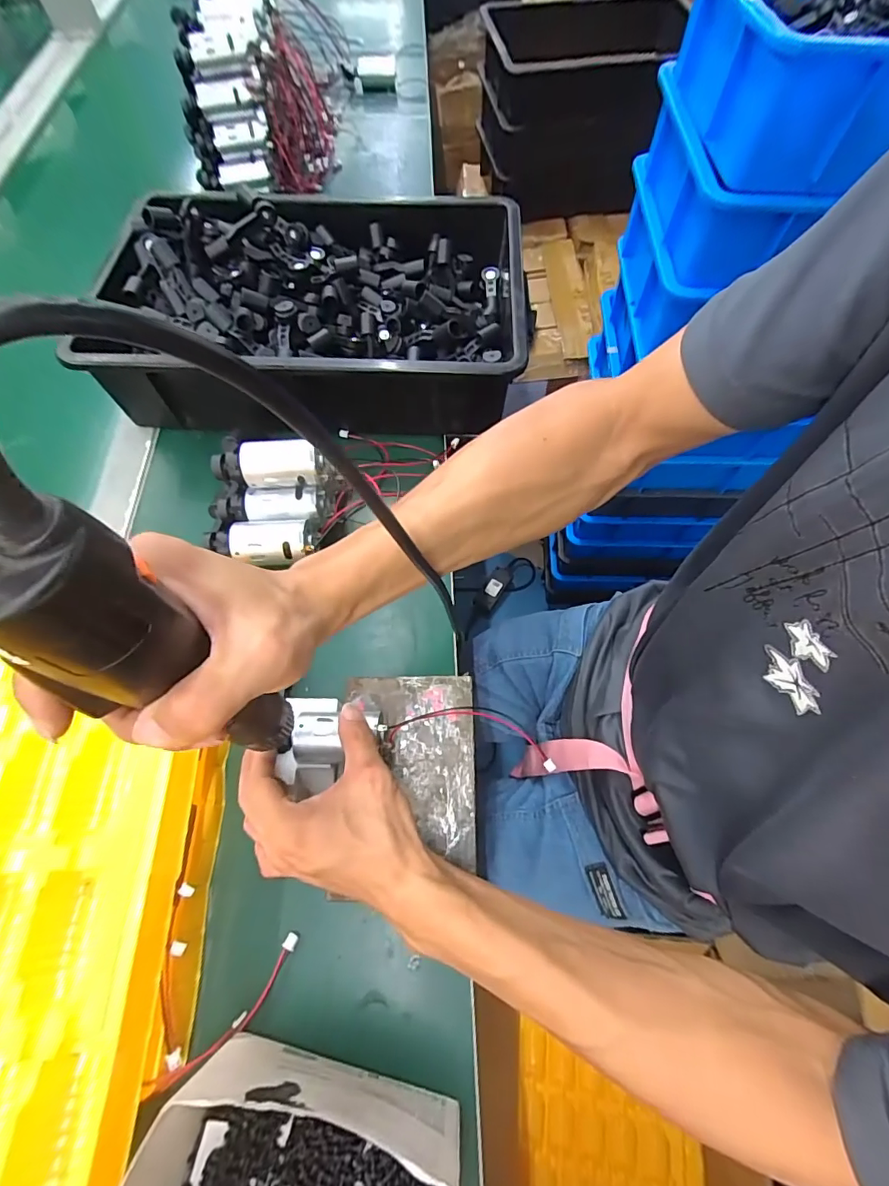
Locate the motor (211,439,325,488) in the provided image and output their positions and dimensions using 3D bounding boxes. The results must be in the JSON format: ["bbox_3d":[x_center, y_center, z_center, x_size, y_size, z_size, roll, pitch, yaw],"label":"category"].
[{"bbox_3d":[-0.138,-0.098,0.373,0.084,0.032,0.030,-1,65,0],"label":"motor"}]

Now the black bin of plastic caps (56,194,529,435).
[{"bbox_3d":[-0.126,-0.300,0.485,0.400,0.094,0.273,0,65,1],"label":"black bin of plastic caps"}]

